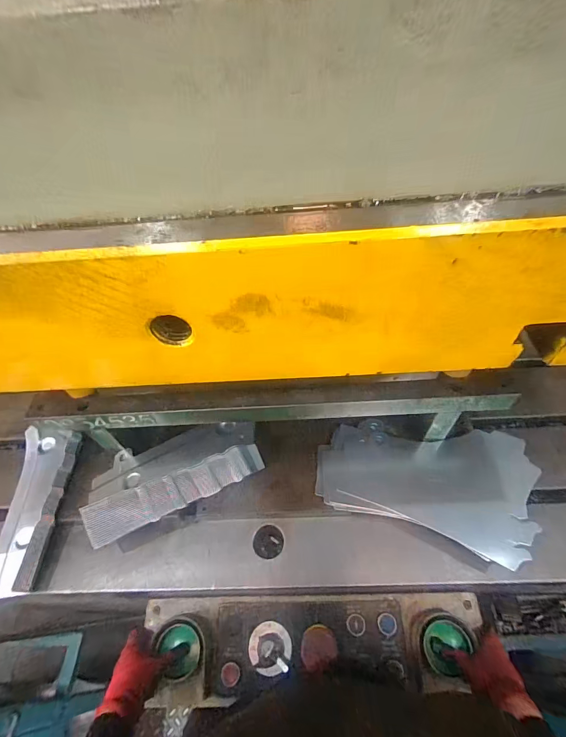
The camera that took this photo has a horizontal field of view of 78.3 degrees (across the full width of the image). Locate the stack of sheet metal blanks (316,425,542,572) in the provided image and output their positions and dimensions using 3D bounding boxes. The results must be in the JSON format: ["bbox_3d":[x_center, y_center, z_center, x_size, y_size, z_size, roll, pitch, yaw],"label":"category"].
[{"bbox_3d":[0.238,0.187,0.598,0.344,0.023,0.201,9,53,12],"label":"stack of sheet metal blanks"}]

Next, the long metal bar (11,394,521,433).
[{"bbox_3d":[-0.028,0.072,0.551,0.775,0.036,0.016,-3,52,2],"label":"long metal bar"}]

